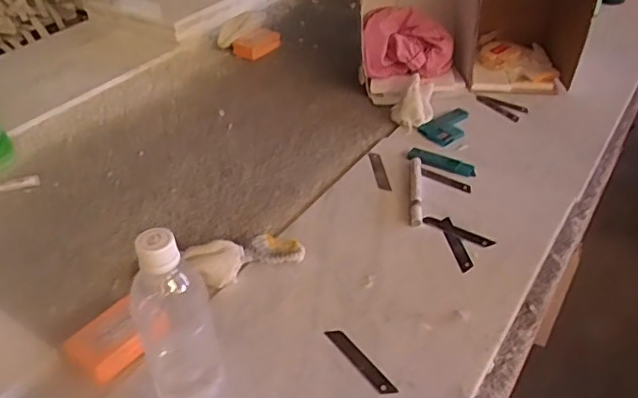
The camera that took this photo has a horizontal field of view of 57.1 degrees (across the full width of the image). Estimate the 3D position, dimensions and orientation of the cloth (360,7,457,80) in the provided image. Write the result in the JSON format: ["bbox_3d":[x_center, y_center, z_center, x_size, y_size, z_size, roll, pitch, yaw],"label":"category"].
[{"bbox_3d":[0.159,-0.280,1.047,0.163,0.122,0.055,1,-3,-2],"label":"cloth"}]

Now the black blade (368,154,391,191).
[{"bbox_3d":[0.091,-0.041,0.883,0.017,0.004,0.101,-12,38,1],"label":"black blade"}]

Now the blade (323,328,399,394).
[{"bbox_3d":[0.043,0.170,0.616,0.020,0.004,0.098,-21,43,-31],"label":"blade"}]

